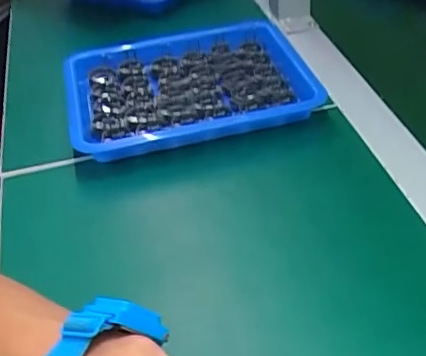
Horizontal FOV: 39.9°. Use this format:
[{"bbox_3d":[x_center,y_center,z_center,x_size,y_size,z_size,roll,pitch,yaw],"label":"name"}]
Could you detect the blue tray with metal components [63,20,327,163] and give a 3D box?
[{"bbox_3d":[-0.021,-0.088,0.540,0.221,0.029,0.175,-12,40,-6],"label":"blue tray with metal components"}]

